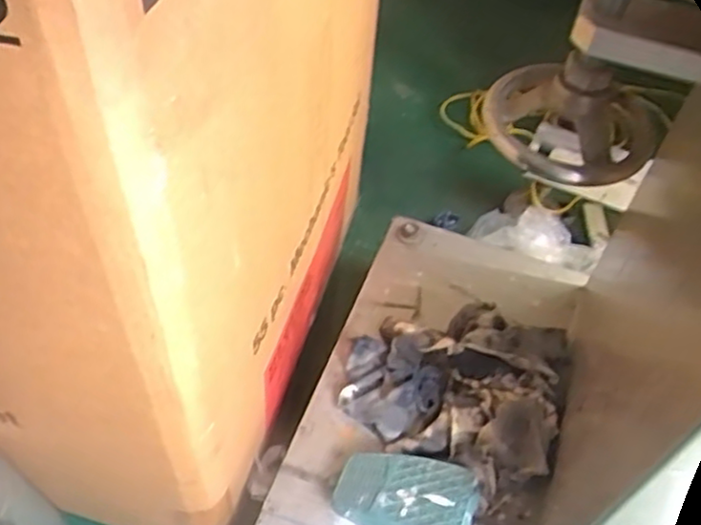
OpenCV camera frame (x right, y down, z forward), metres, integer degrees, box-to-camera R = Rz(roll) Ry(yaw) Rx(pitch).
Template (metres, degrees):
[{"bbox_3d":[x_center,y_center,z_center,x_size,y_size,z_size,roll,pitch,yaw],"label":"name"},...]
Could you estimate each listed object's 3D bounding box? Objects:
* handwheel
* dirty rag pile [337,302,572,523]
[{"bbox_3d":[0.117,-0.084,0.372,0.090,0.049,0.070,24,55,13],"label":"handwheel"},{"bbox_3d":[0.089,0.114,0.631,0.194,0.084,0.179,23,55,13],"label":"dirty rag pile"}]

